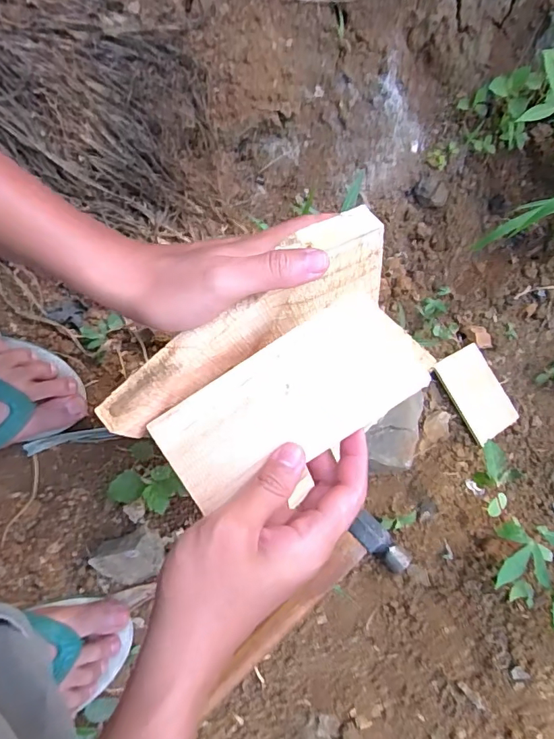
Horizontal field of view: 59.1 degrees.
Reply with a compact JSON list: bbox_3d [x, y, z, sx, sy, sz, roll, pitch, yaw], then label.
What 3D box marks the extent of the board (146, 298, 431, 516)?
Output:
[{"bbox_3d":[0.006,0.019,0.294,0.159,0.010,0.068,-28,80,3],"label":"board"}]

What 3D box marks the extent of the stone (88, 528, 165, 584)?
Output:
[{"bbox_3d":[-0.141,0.184,0.472,0.064,0.032,0.047,-21,79,-5],"label":"stone"}]

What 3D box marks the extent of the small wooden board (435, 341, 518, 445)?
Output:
[{"bbox_3d":[0.231,0.027,0.568,0.071,0.009,0.101,-26,82,-23],"label":"small wooden board"}]

